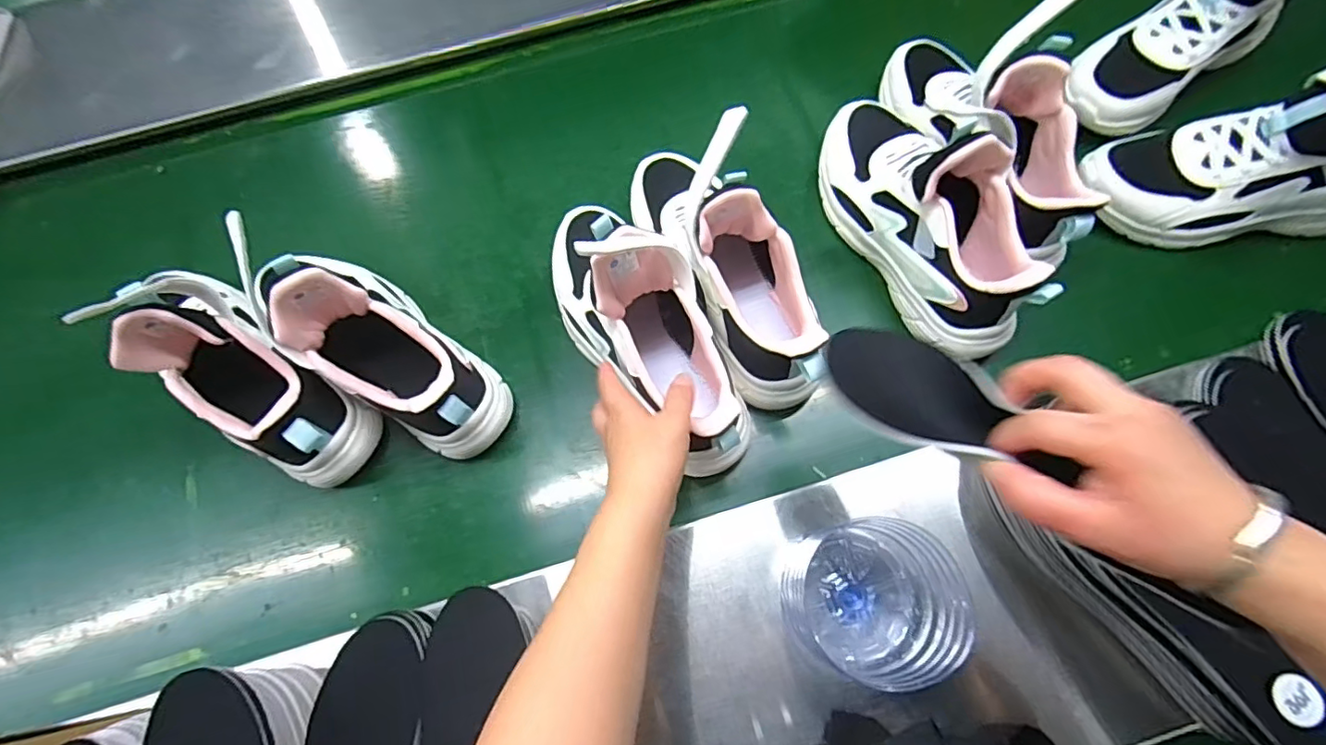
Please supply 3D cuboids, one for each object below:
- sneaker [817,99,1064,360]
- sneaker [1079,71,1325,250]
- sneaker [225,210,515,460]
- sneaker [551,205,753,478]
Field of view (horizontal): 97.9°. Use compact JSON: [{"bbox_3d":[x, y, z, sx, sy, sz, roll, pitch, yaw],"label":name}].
[{"bbox_3d":[0.231,-0.151,0.512,0.093,0.137,0.262,-25,74,-5],"label":"sneaker"},{"bbox_3d":[0.545,-0.195,0.508,0.265,0.159,0.097,-5,74,0],"label":"sneaker"},{"bbox_3d":[-0.241,-0.032,0.482,0.238,0.147,0.091,38,78,12],"label":"sneaker"},{"bbox_3d":[-0.021,-0.043,0.473,0.107,0.142,0.262,-25,74,-5],"label":"sneaker"}]

